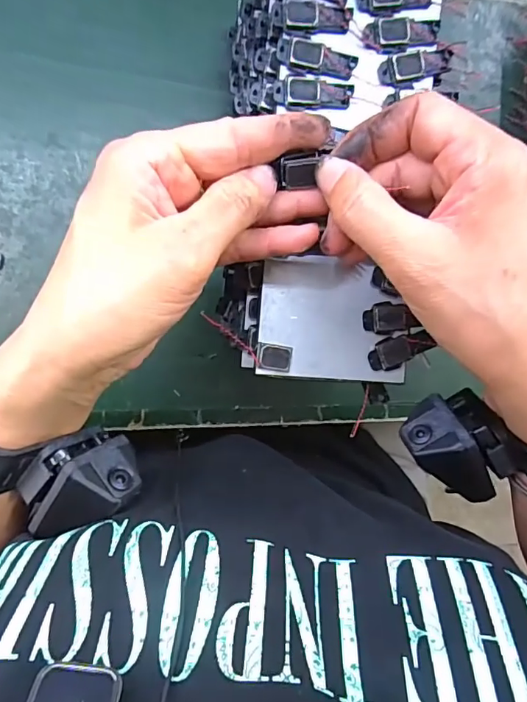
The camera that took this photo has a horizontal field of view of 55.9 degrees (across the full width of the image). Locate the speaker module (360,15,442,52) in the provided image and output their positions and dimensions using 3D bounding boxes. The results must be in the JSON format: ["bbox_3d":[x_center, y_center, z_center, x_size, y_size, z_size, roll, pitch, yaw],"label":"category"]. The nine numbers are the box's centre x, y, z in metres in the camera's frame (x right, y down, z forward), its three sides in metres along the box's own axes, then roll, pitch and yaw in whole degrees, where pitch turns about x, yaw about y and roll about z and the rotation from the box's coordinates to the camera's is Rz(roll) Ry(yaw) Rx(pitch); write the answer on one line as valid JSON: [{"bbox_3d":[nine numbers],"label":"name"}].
[{"bbox_3d":[0.070,-0.160,0.250,0.041,0.006,0.014,-8,95,-8],"label":"speaker module"}]

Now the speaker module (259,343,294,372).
[{"bbox_3d":[0.006,0.004,0.252,0.017,0.004,0.013,9,92,-9],"label":"speaker module"}]

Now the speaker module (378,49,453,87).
[{"bbox_3d":[0.079,-0.146,0.253,0.041,0.006,0.014,-20,97,-7],"label":"speaker module"}]

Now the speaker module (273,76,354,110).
[{"bbox_3d":[0.025,-0.128,0.246,0.039,0.004,0.015,0,94,-9],"label":"speaker module"}]

